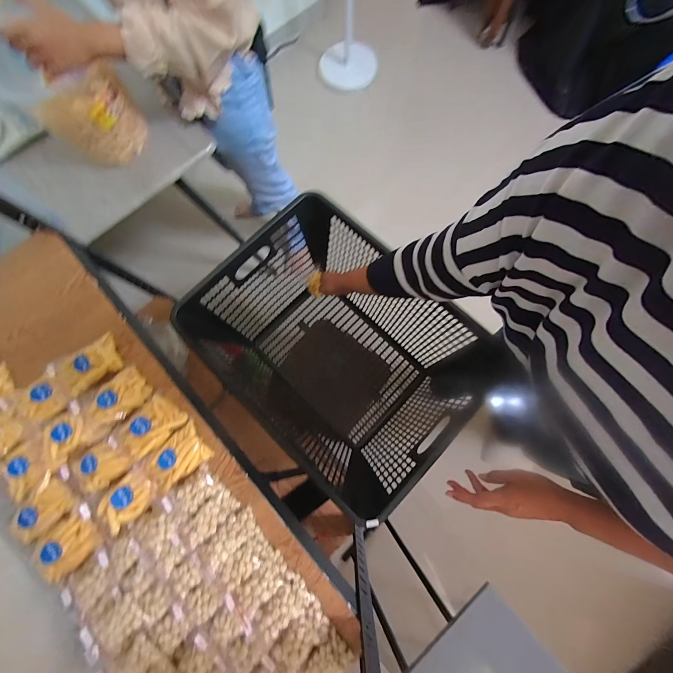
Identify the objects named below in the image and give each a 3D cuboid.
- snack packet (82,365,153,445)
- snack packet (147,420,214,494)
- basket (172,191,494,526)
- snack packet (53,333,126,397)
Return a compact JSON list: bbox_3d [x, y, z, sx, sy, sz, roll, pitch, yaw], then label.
[{"bbox_3d":[-0.369,0.108,0.463,0.114,0.028,0.067,-41,79,-8],"label":"snack packet"},{"bbox_3d":[-0.252,0.189,0.441,0.097,0.022,0.064,-37,78,-7],"label":"snack packet"},{"bbox_3d":[-0.002,0.039,0.701,0.550,0.325,0.430,39,81,10],"label":"basket"},{"bbox_3d":[-0.418,0.046,0.473,0.095,0.023,0.070,-35,78,-6],"label":"snack packet"}]

